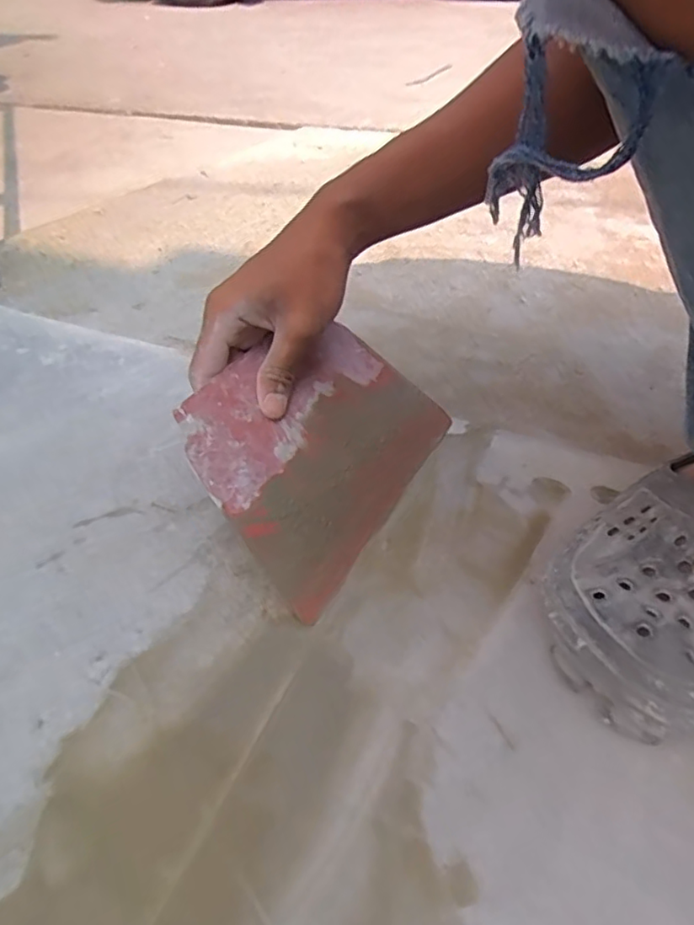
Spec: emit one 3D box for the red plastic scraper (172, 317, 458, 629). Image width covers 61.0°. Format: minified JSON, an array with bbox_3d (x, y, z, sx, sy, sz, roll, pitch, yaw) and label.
[{"bbox_3d":[-0.018,-0.019,0.402,0.142,0.006,0.198,46,53,-8],"label":"red plastic scraper"}]

